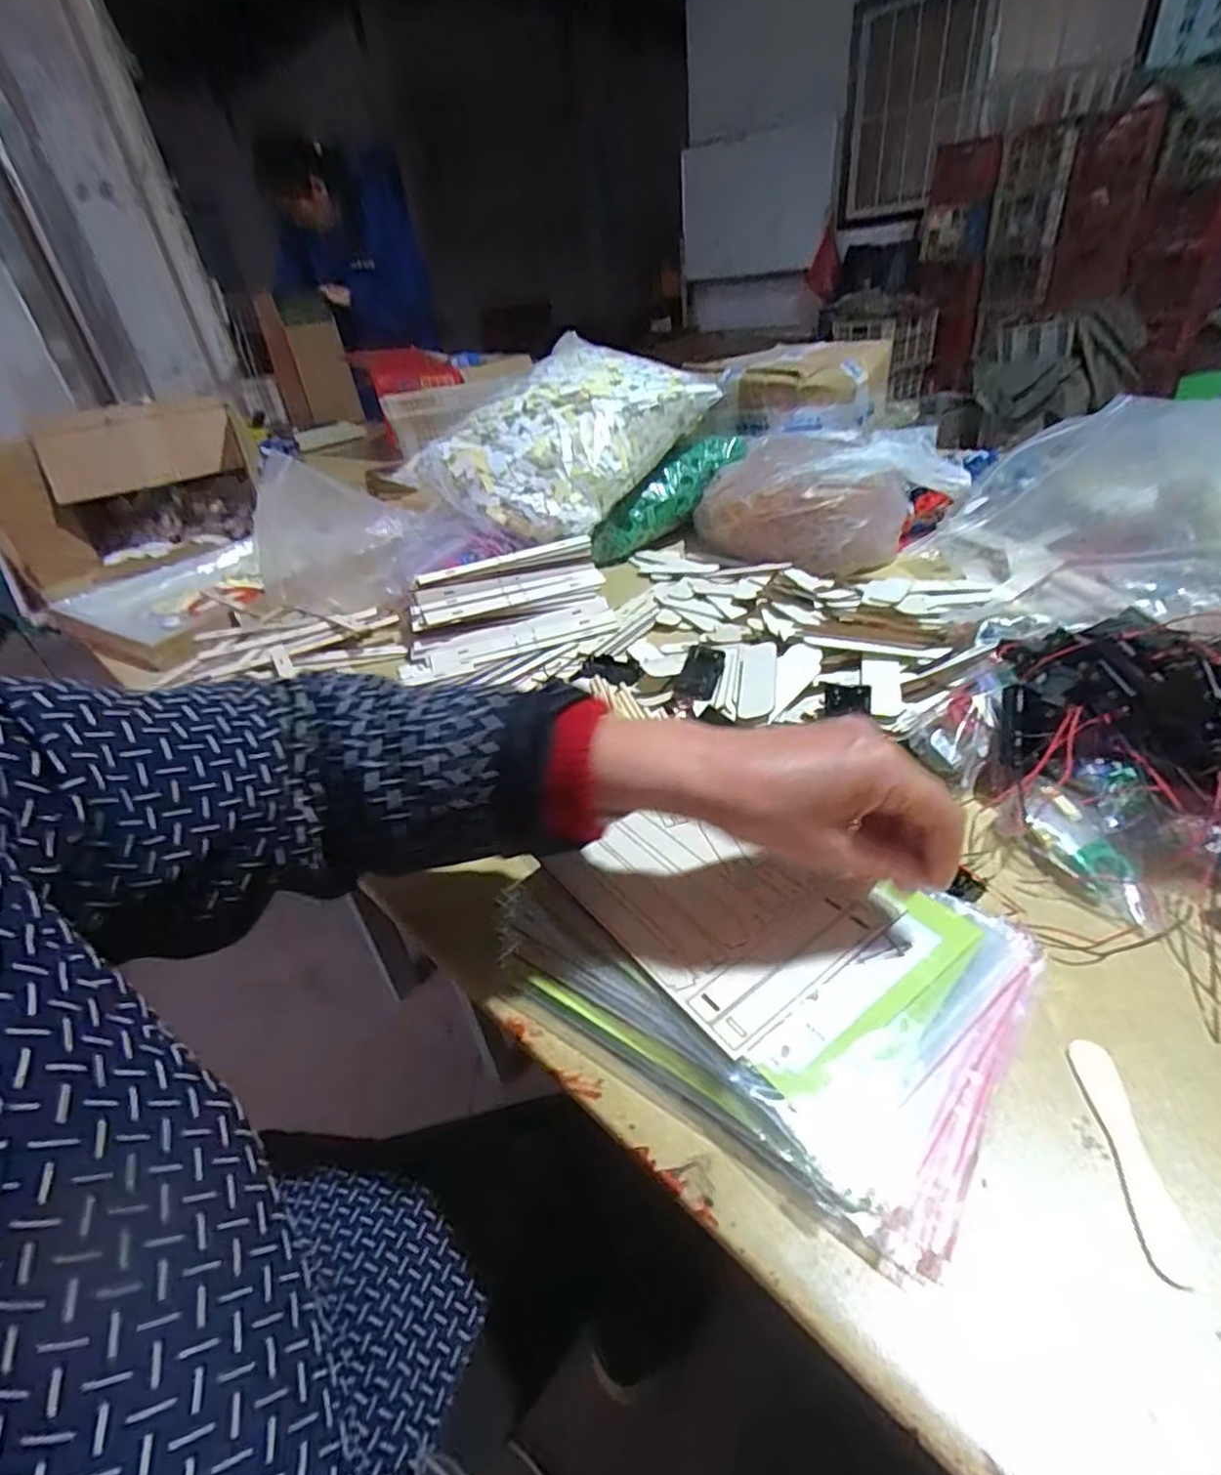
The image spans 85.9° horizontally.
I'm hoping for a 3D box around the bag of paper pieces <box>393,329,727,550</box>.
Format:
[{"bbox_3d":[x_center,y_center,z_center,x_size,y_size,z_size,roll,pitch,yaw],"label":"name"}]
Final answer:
[{"bbox_3d":[-0.062,-0.389,0.846,0.232,0.157,0.340,25,47,37],"label":"bag of paper pieces"}]

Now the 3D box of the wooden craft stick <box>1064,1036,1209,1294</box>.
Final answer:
[{"bbox_3d":[0.217,0.171,0.273,0.017,0.004,0.091,0,36,11],"label":"wooden craft stick"}]

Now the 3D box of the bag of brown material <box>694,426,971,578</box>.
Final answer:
[{"bbox_3d":[0.270,-0.312,0.851,0.272,0.125,0.224,-23,38,-21],"label":"bag of brown material"}]

